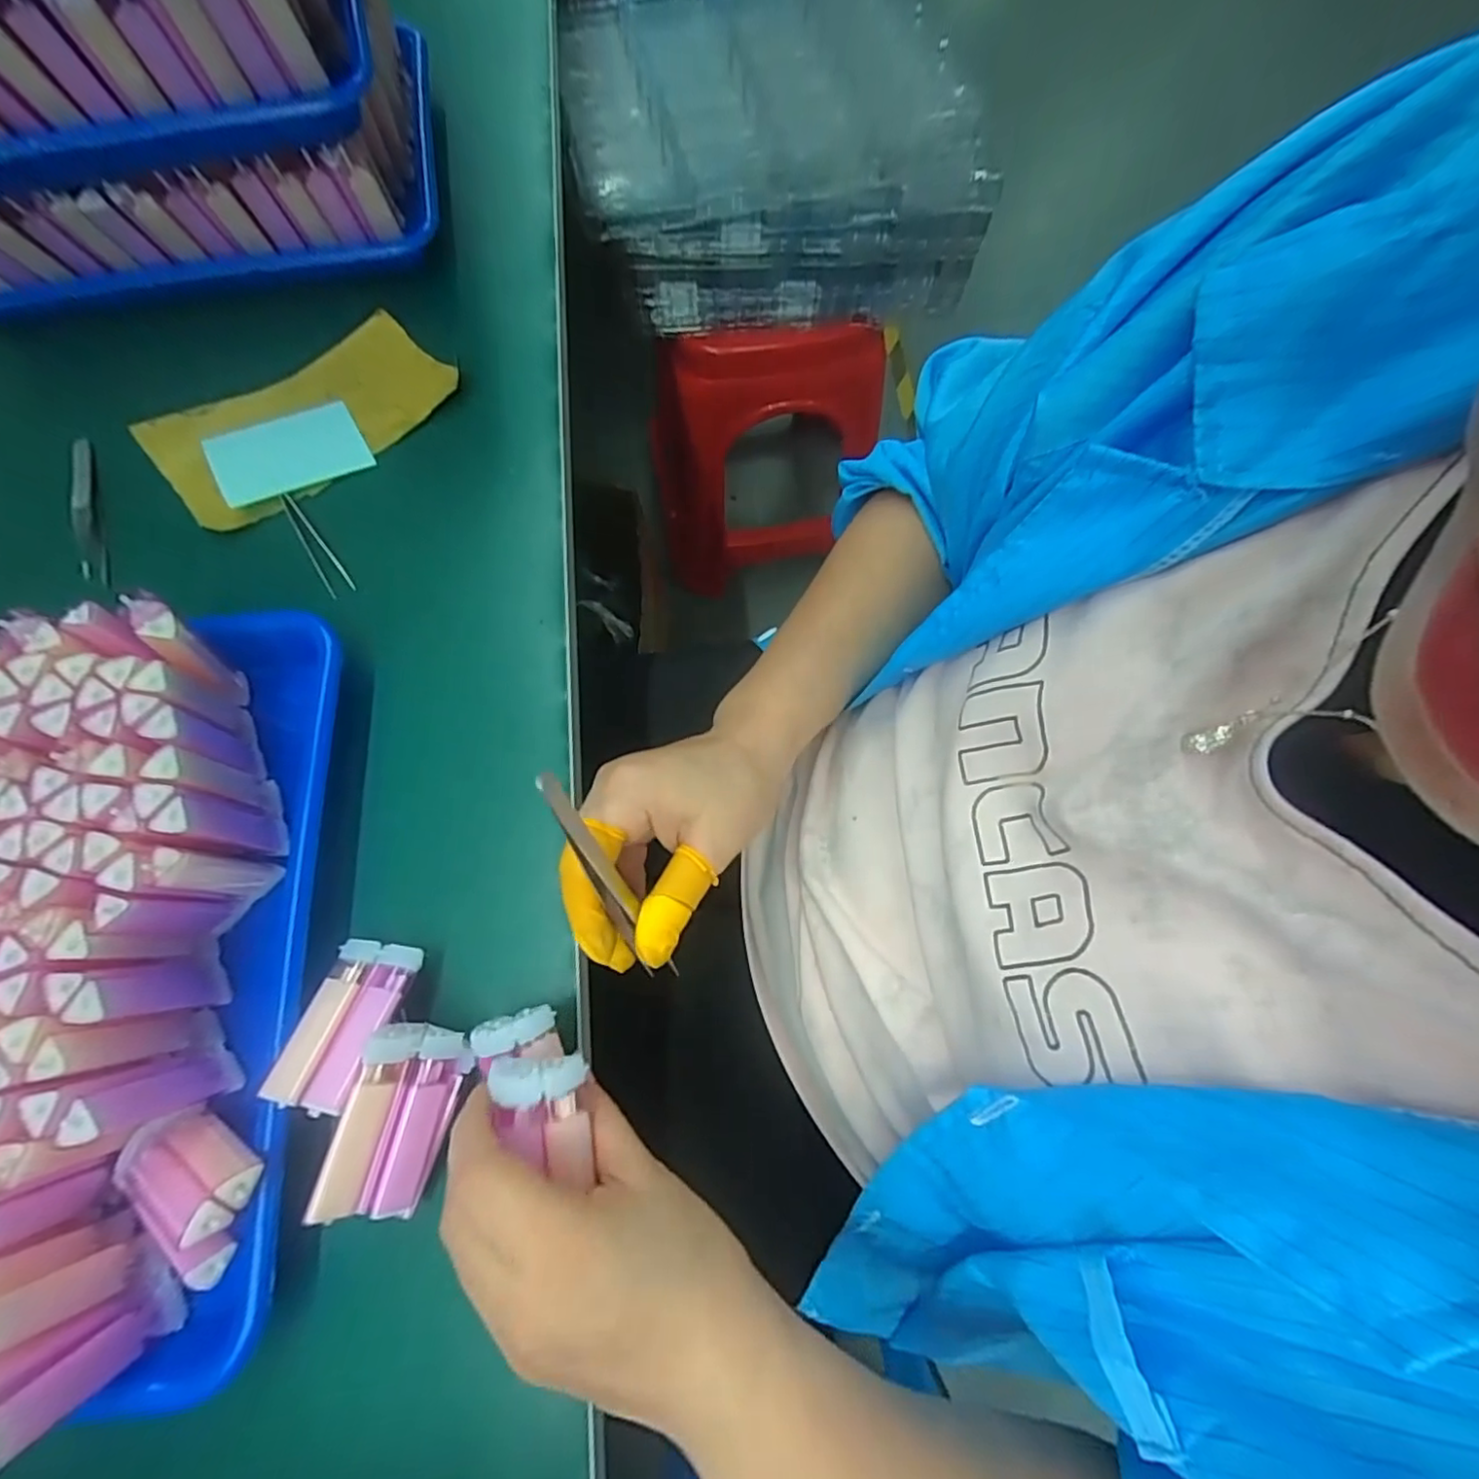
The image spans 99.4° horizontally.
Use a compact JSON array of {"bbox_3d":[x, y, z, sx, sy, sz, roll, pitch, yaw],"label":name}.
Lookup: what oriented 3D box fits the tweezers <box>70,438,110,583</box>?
[{"bbox_3d":[-0.384,-0.136,0.369,0.015,0.010,0.114,-23,74,-7],"label":"tweezers"}]

